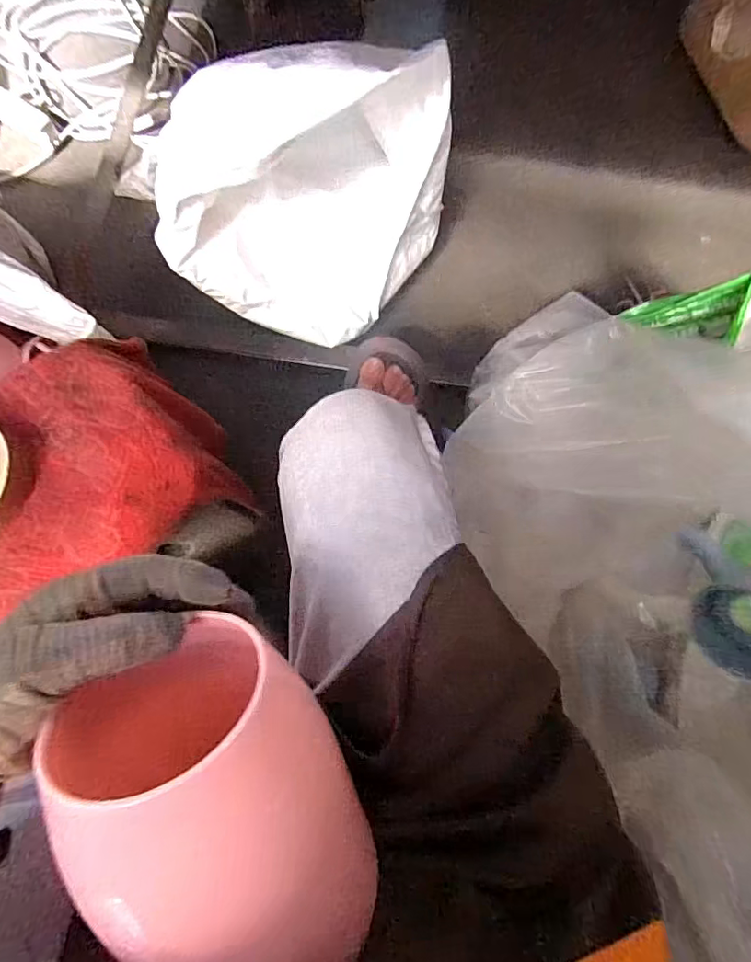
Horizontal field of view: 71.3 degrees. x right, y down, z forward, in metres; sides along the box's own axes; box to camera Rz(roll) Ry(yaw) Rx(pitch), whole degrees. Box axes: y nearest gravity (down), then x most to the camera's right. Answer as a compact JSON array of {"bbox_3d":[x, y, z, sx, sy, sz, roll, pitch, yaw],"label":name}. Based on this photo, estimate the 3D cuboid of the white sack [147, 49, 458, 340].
[{"bbox_3d":[-0.107,-0.350,0.658,0.376,0.279,0.259,8,79,1],"label":"white sack"}]

